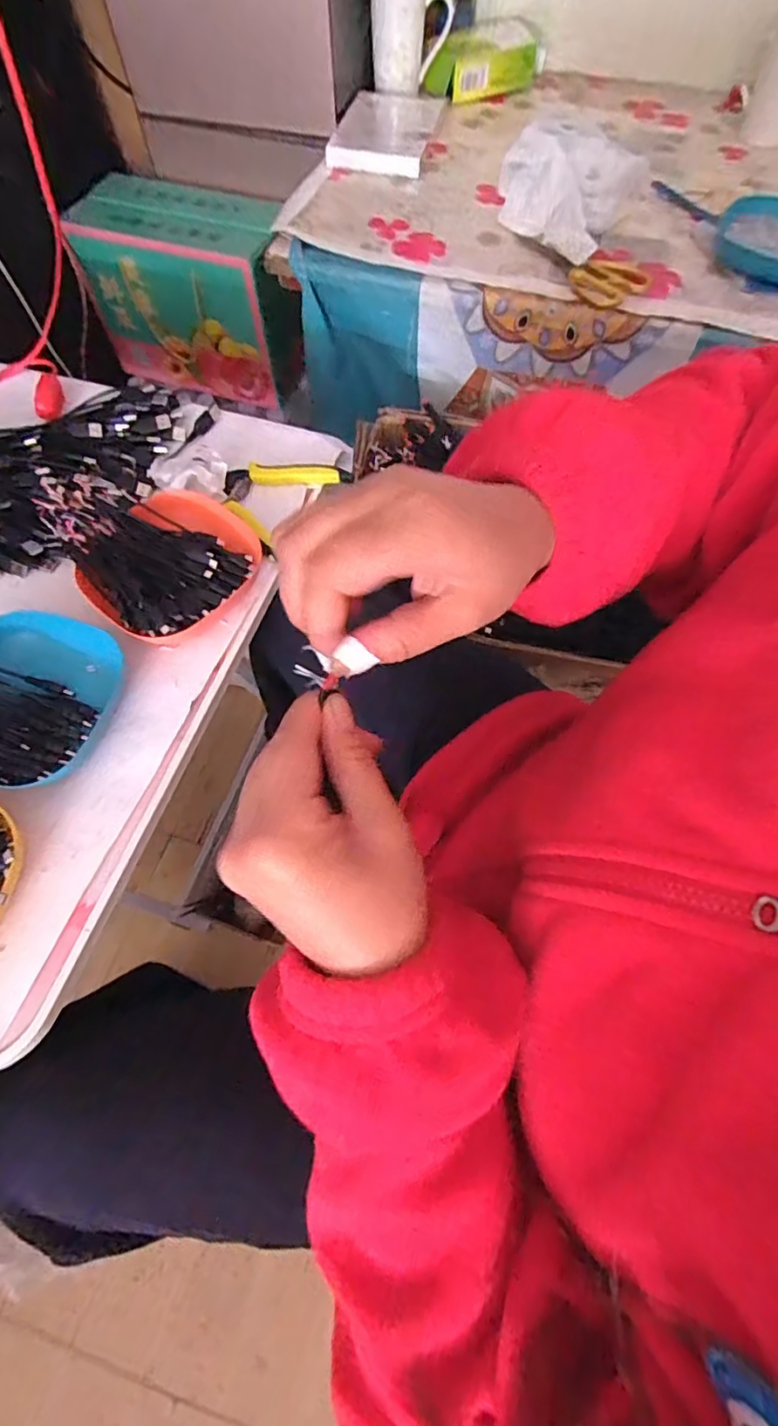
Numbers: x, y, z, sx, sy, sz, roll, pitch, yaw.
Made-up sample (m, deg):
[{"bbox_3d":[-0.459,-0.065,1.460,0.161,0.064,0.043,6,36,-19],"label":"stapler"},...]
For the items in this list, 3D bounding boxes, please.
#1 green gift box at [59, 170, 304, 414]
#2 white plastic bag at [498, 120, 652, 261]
[{"bbox_3d":[-0.317,-0.714,0.964,0.335,0.248,0.165,17,67,7],"label":"green gift box"},{"bbox_3d":[0.209,-0.622,0.666,0.166,0.079,0.167,18,67,8],"label":"white plastic bag"}]

